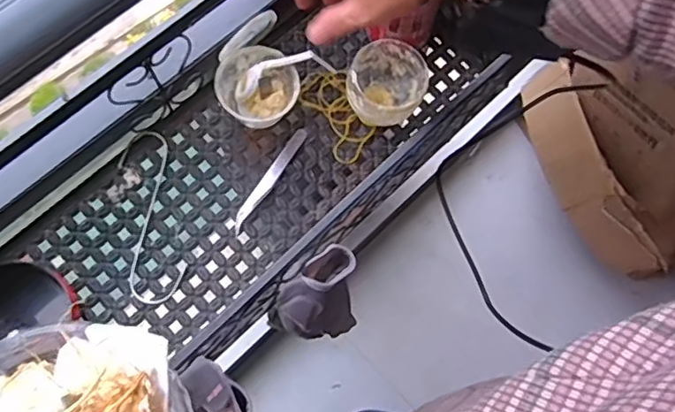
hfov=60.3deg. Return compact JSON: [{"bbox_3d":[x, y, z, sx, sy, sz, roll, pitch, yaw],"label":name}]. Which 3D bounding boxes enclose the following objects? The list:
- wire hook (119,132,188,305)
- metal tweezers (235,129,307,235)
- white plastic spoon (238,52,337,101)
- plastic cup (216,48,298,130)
[{"bbox_3d":[-0.165,0.009,0.515,0.047,0.006,0.153,-11,76,-6],"label":"wire hook"},{"bbox_3d":[-0.061,-0.025,0.529,0.012,0.006,0.112,31,74,7],"label":"metal tweezers"},{"bbox_3d":[-0.052,-0.120,0.528,0.092,0.027,0.023,-20,74,6],"label":"white plastic spoon"},{"bbox_3d":[-0.075,-0.107,0.533,0.069,0.038,0.063,1,72,-2],"label":"plastic cup"}]

